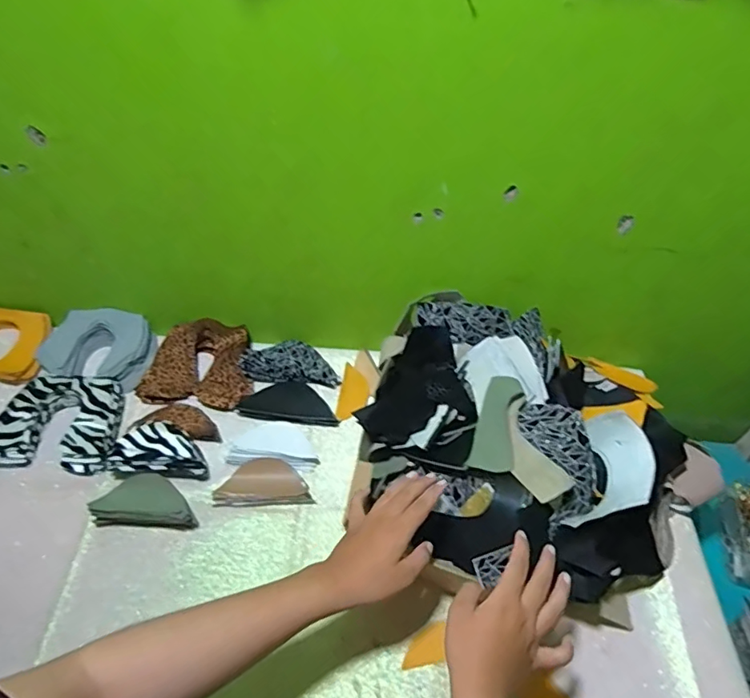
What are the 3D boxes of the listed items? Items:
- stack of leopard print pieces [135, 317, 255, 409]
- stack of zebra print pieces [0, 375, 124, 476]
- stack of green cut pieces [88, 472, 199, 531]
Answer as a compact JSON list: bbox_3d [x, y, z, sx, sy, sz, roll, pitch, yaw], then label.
[{"bbox_3d":[-0.264,0.017,0.802,0.162,0.046,0.139,7,49,2],"label":"stack of leopard print pieces"},{"bbox_3d":[-0.426,0.098,0.726,0.162,0.035,0.140,5,49,1],"label":"stack of zebra print pieces"},{"bbox_3d":[-0.281,0.193,0.652,0.121,0.049,0.061,10,49,4],"label":"stack of green cut pieces"}]

